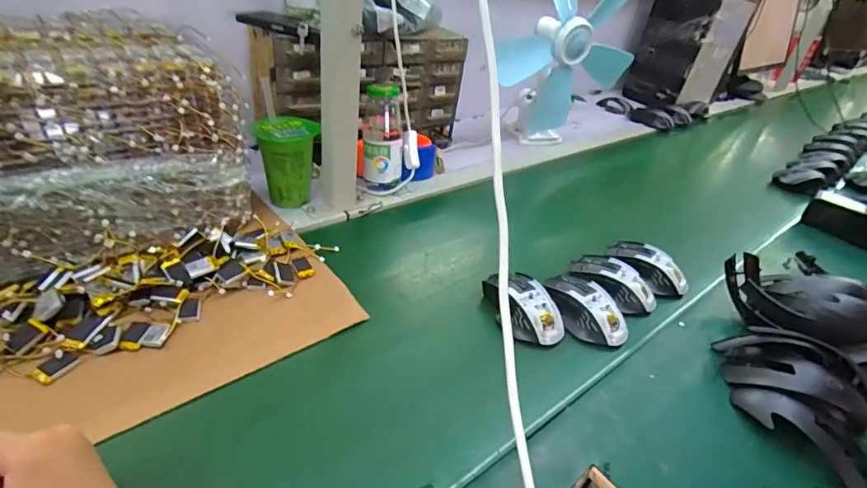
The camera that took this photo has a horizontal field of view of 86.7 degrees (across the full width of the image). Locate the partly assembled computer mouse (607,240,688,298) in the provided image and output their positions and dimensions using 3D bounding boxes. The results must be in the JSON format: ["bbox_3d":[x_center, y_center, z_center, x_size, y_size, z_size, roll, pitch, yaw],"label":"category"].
[{"bbox_3d":[0.305,0.032,0.655,0.056,0.036,0.114,-22,54,-39],"label":"partly assembled computer mouse"}]

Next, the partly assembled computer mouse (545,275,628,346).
[{"bbox_3d":[0.183,0.076,0.562,0.062,0.032,0.110,-15,38,-33],"label":"partly assembled computer mouse"}]

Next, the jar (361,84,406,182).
[{"bbox_3d":[-0.080,-0.164,0.737,0.064,0.167,0.060,2,32,-9],"label":"jar"}]

